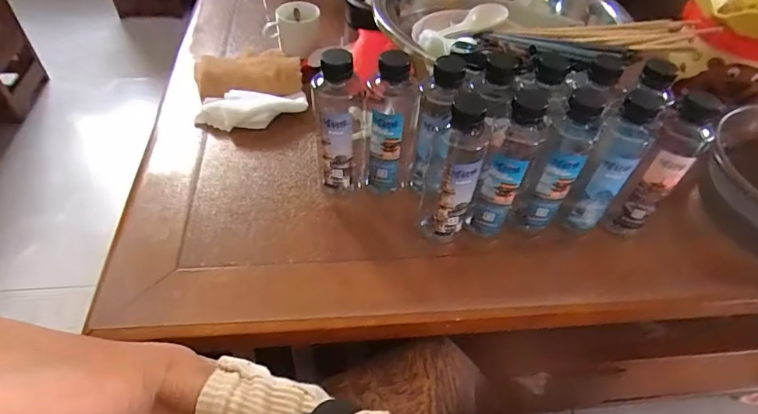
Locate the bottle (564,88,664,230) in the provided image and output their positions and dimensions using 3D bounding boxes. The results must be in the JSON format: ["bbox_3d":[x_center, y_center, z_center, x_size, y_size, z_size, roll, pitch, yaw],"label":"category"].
[{"bbox_3d":[0.245,-0.039,0.490,0.041,0.181,0.042,33,54,23],"label":"bottle"}]

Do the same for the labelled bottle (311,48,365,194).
[{"bbox_3d":[-0.043,-0.093,0.517,0.055,0.182,0.057,2,49,-2],"label":"labelled bottle"}]

